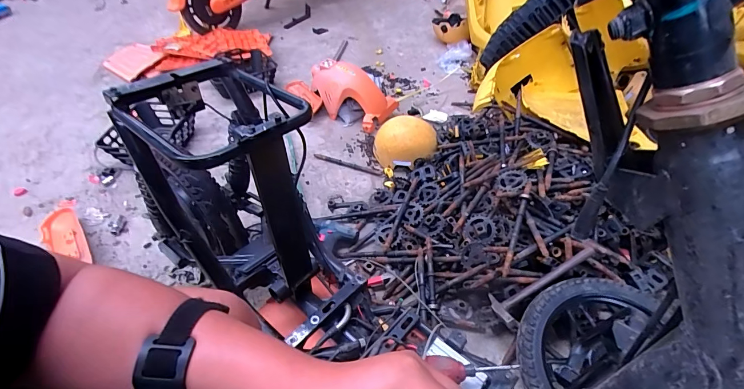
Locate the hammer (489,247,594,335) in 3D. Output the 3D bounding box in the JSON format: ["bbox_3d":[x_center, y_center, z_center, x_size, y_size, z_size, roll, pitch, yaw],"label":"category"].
[{"bbox_3d":[0.418,0.215,0.873,0.271,0.032,0.107,-35,47,1],"label":"hammer"}]

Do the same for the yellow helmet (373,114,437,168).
[{"bbox_3d":[0.116,-0.198,1.362,0.215,0.126,0.188,-9,46,-9],"label":"yellow helmet"}]

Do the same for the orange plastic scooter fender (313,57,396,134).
[{"bbox_3d":[-0.112,-0.443,1.564,0.404,0.199,0.180,22,51,27],"label":"orange plastic scooter fender"}]

